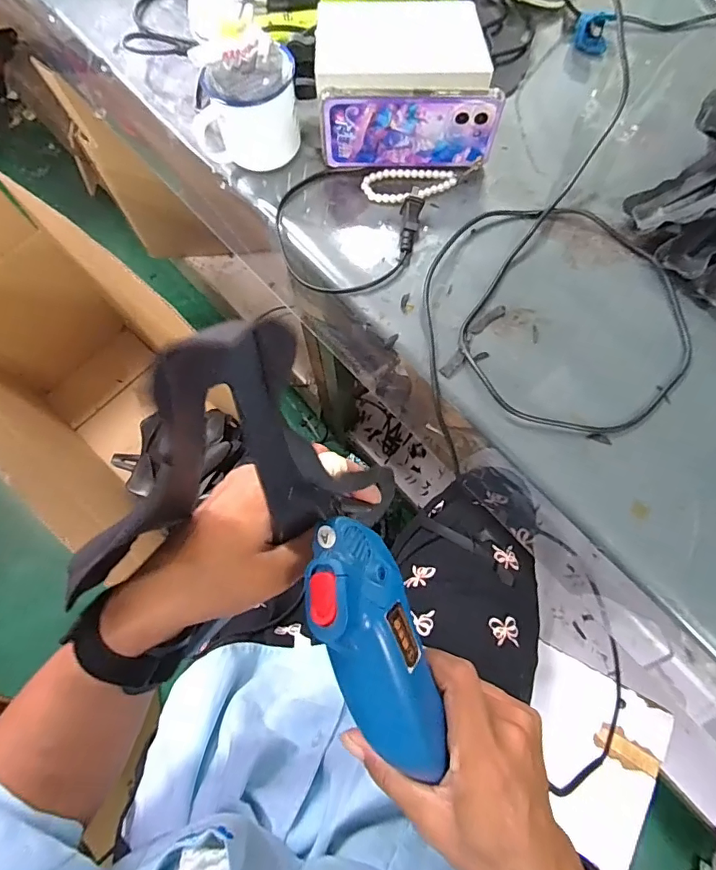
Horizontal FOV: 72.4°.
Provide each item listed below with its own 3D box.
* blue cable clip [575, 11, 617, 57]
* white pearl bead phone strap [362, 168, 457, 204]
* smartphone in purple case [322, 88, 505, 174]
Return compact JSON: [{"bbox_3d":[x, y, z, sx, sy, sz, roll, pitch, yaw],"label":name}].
[{"bbox_3d":[0.263,-0.450,0.550,0.040,0.037,0.018,10,73,4],"label":"blue cable clip"},{"bbox_3d":[0.053,-0.259,0.503,0.094,0.007,0.044,-15,73,-3],"label":"white pearl bead phone strap"},{"bbox_3d":[0.050,-0.292,0.473,0.164,0.076,0.015,-1,73,1],"label":"smartphone in purple case"}]

